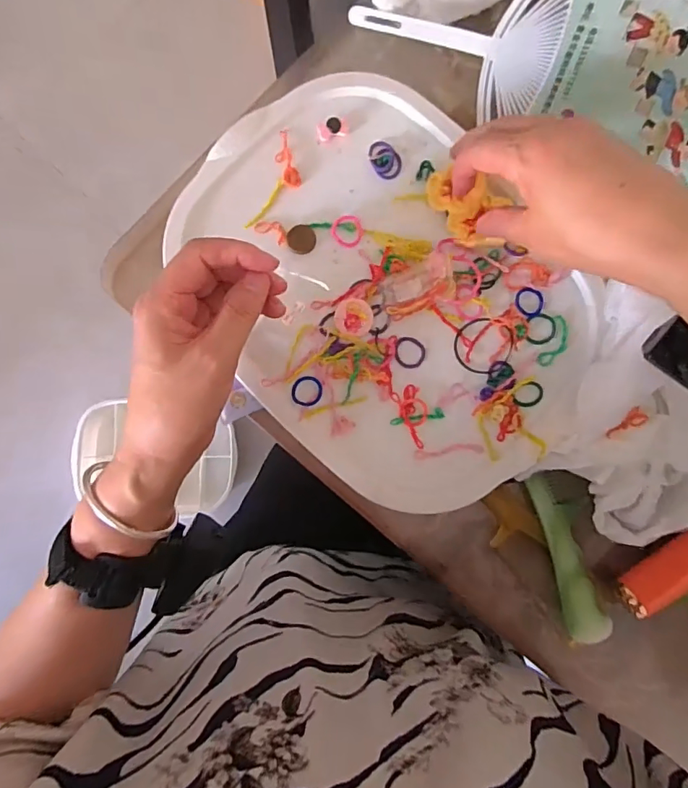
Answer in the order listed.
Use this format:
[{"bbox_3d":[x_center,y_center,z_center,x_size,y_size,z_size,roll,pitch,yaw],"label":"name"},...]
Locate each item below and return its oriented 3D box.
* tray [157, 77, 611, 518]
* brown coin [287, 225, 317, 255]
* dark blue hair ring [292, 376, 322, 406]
[{"bbox_3d":[0.032,-0.071,0.362,0.226,0.024,0.320,-39,91,-6],"label":"tray"},{"bbox_3d":[-0.031,-0.112,0.365,0.020,0.004,0.021,0,87,-5],"label":"brown coin"},{"bbox_3d":[-0.026,-0.002,0.360,0.021,0.004,0.022,0,87,-5],"label":"dark blue hair ring"}]

